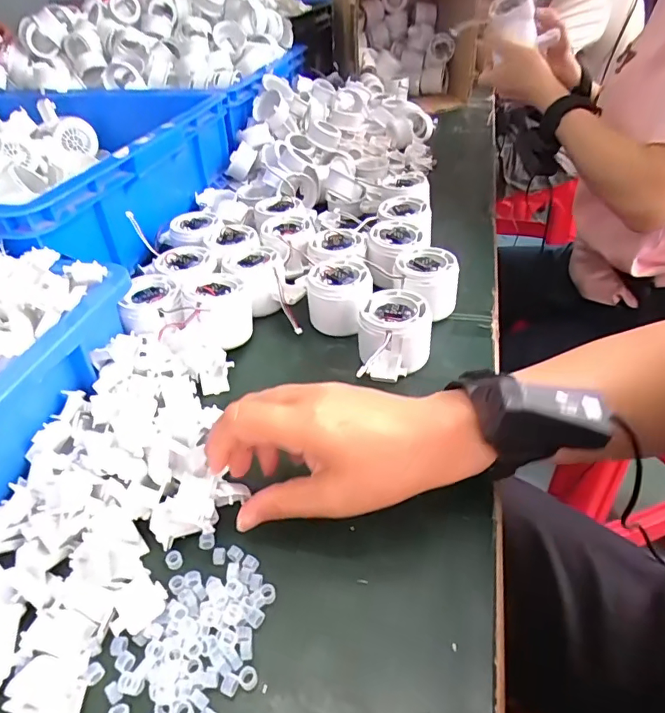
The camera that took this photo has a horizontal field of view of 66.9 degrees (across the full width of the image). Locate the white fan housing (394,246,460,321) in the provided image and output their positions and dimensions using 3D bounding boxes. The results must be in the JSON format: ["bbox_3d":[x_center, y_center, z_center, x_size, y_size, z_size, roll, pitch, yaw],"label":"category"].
[{"bbox_3d":[0.084,-0.067,0.467,0.057,0.045,0.063,-20,42,-21],"label":"white fan housing"}]

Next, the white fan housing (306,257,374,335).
[{"bbox_3d":[0.008,-0.052,0.458,0.060,0.047,0.068,3,39,7],"label":"white fan housing"}]

